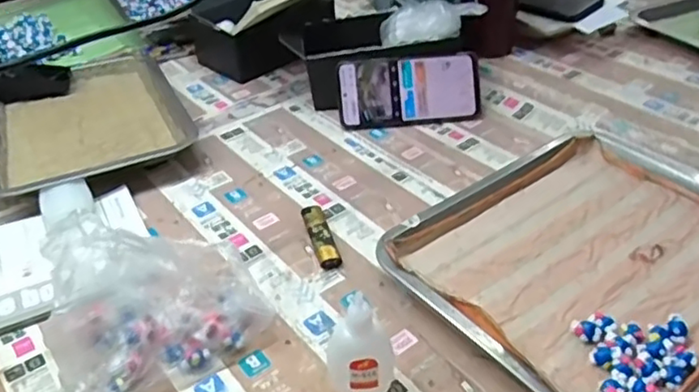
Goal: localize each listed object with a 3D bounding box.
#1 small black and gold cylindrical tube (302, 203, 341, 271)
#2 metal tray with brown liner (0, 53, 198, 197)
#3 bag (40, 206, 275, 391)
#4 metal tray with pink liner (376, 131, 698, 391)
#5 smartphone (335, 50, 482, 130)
[{"bbox_3d":[-0.027,0.035,0.573,0.020,0.014,0.085,-10,38,-12],"label":"small black and gold cylindrical tube"},{"bbox_3d":[-0.315,-0.096,0.741,0.213,0.033,0.300,-17,40,-20],"label":"metal tray with brown liner"},{"bbox_3d":[-0.140,0.071,0.455,0.149,0.099,0.103,-14,39,-16],"label":"bag"},{"bbox_3d":[0.210,0.050,0.535,0.306,0.030,0.275,-26,44,-29],"label":"metal tray with pink liner"},{"bbox_3d":[0.070,-0.125,0.733,0.165,0.080,0.009,-4,5,0],"label":"smartphone"}]

